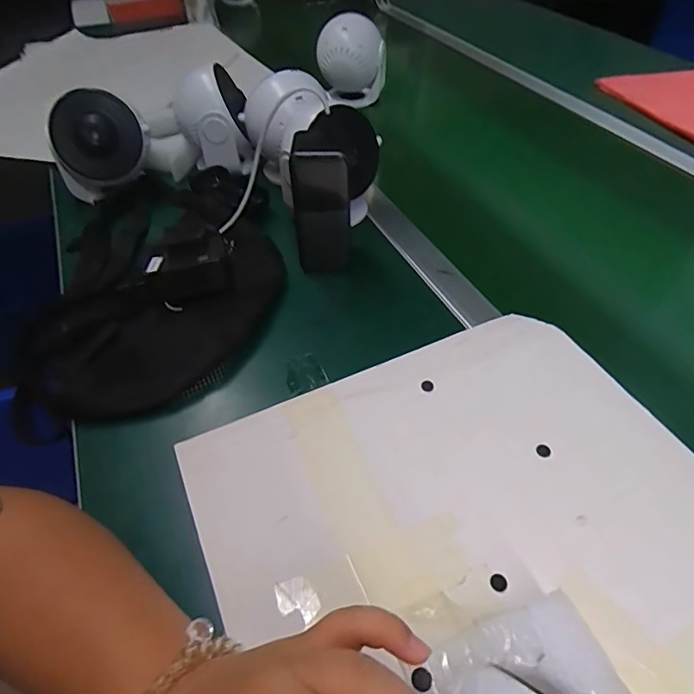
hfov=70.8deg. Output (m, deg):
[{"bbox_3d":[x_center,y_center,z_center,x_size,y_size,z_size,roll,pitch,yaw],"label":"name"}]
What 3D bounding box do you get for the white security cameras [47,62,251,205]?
[{"bbox_3d":[-0.240,-0.264,0.614,0.229,0.114,0.117,-30,52,-25],"label":"white security cameras"}]

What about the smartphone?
[{"bbox_3d":[-0.024,-0.129,0.479,0.052,0.125,0.014,-4,47,-3],"label":"smartphone"}]

